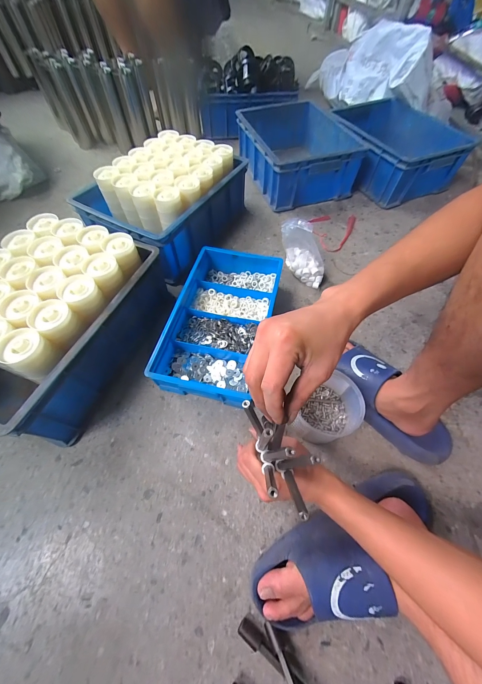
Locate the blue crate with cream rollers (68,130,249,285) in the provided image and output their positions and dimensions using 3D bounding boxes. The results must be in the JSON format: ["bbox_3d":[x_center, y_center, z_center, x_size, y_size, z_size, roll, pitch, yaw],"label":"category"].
[{"bbox_3d":[-0.194,-0.381,0.689,0.285,0.176,0.382,26,63,15],"label":"blue crate with cream rollers"}]

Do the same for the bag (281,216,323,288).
[{"bbox_3d":[0.153,-0.214,0.596,0.068,0.170,0.114,-30,64,-16],"label":"bag"}]

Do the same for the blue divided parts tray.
[{"bbox_3d":[-0.036,-0.044,0.543,0.207,0.086,0.342,9,60,6],"label":"blue divided parts tray"}]

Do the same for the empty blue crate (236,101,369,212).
[{"bbox_3d":[0.193,-0.649,0.860,0.313,0.147,0.401,-16,61,-9],"label":"empty blue crate"}]

